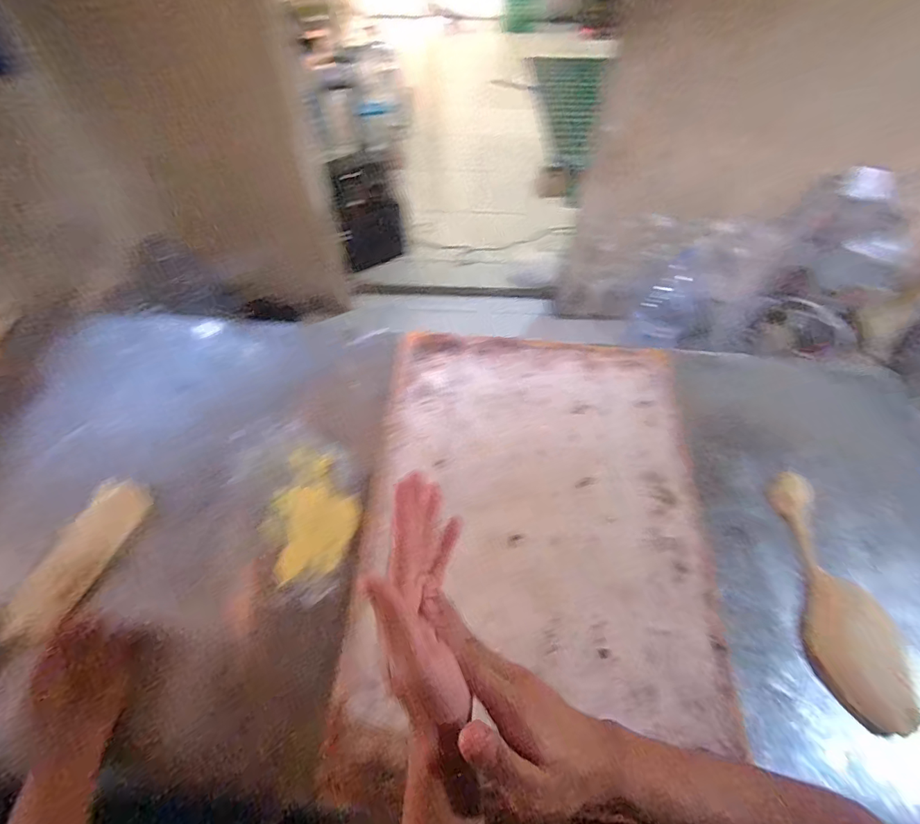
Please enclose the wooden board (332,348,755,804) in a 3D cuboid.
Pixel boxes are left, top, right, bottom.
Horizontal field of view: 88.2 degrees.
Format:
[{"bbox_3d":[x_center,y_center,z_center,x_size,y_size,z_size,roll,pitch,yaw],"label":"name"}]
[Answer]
[{"bbox_3d":[0.111,0.123,0.635,0.435,0.024,0.593,4,55,0],"label":"wooden board"}]

